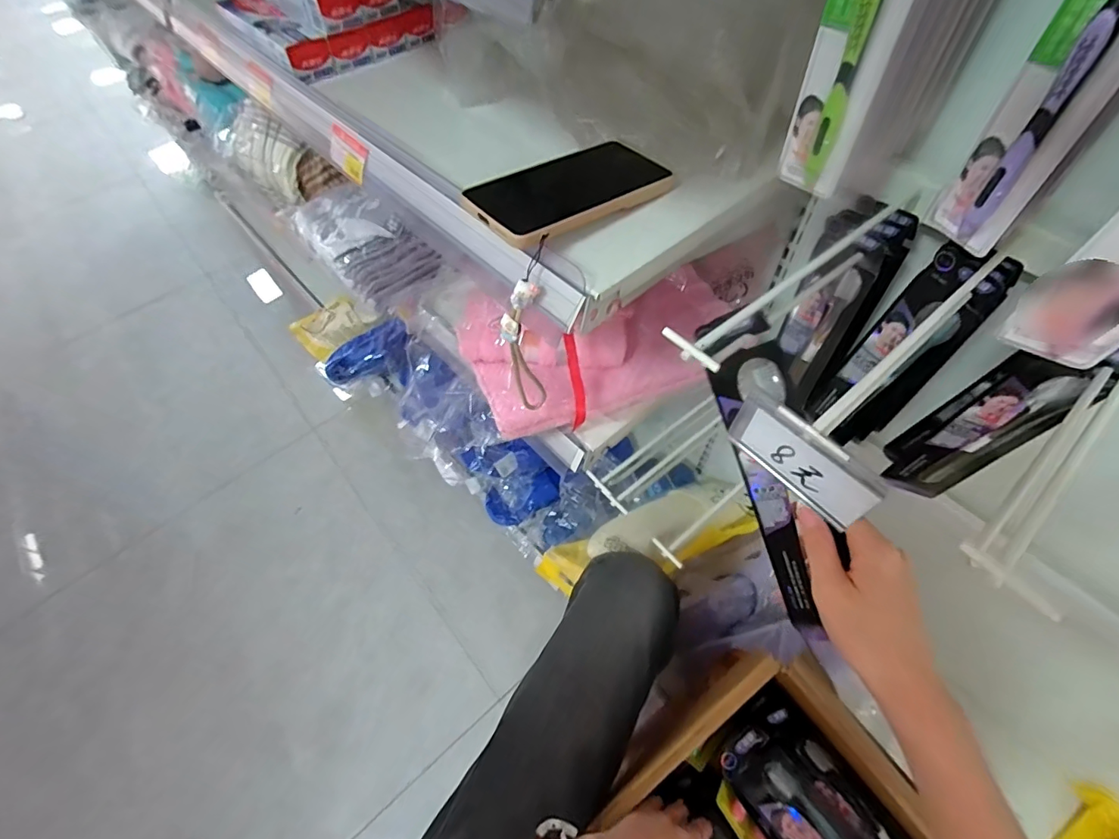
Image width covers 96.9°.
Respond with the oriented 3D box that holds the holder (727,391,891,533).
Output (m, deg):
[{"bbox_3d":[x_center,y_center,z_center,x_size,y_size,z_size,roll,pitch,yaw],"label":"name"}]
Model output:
[{"bbox_3d":[0.126,0.021,0.260,0.011,0.042,0.077,-39,63,-18],"label":"holder"}]

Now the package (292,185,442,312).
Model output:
[{"bbox_3d":[-0.269,-0.231,0.653,0.109,0.100,0.172,-40,63,-19],"label":"package"}]

